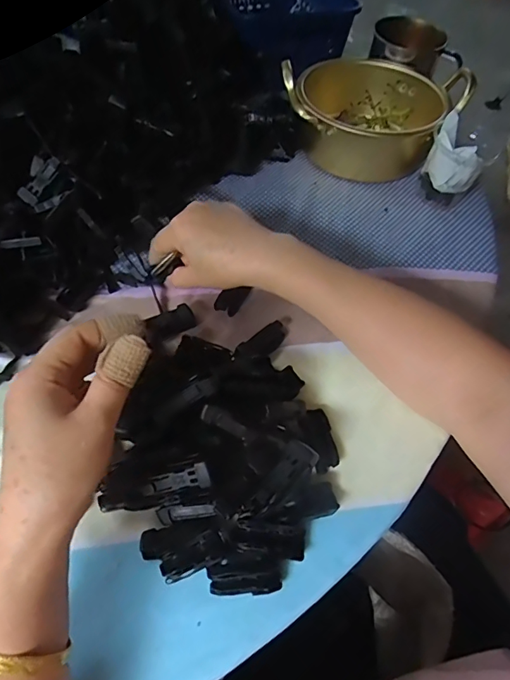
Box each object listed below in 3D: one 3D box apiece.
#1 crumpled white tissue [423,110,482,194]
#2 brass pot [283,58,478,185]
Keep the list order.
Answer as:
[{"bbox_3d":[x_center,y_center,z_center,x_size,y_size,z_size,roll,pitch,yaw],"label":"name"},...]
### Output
[{"bbox_3d":[0.209,-0.190,0.480,0.052,0.064,0.042,23,58,10],"label":"crumpled white tissue"},{"bbox_3d":[0.134,-0.266,0.540,0.179,0.083,0.169,35,61,17],"label":"brass pot"}]

